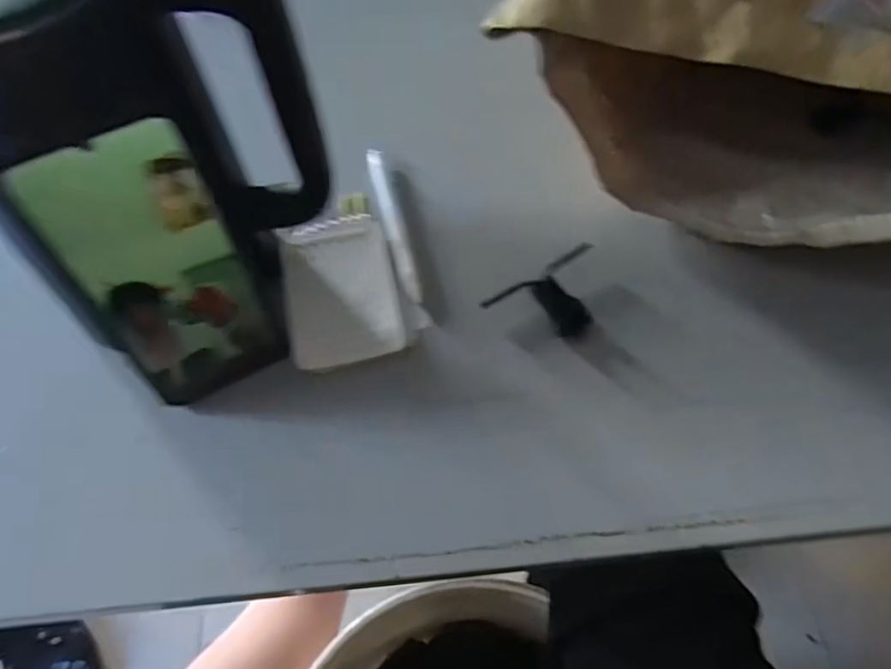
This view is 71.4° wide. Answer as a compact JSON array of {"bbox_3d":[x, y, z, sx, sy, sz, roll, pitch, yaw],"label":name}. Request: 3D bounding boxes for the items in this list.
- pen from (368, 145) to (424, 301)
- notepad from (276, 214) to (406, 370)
[{"bbox_3d":[-0.038,-0.081,0.437,0.012,0.007,0.146,-13,59,-6],"label":"pen"},{"bbox_3d":[-0.069,-0.032,0.407,0.070,0.008,0.110,-12,59,-5],"label":"notepad"}]

